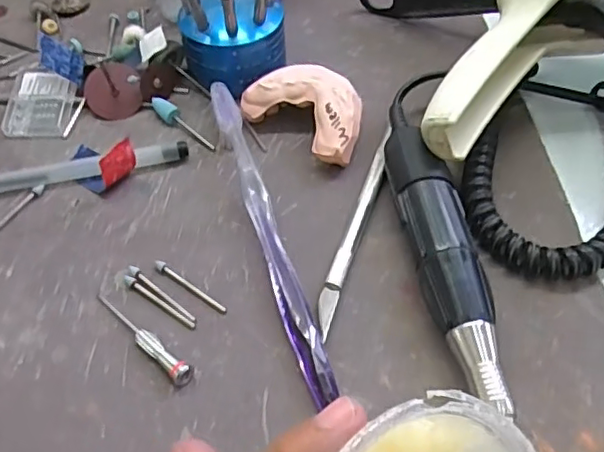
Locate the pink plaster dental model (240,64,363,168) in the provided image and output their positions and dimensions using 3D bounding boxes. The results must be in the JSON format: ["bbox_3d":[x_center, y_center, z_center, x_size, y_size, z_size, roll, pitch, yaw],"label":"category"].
[{"bbox_3d":[0.005,-0.060,0.315,0.065,0.027,0.042,34,61,24],"label":"pink plaster dental model"}]

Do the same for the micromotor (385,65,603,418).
[{"bbox_3d":[0.109,-0.012,0.276,0.130,0.026,0.175,-8,53,-5],"label":"micromotor"}]

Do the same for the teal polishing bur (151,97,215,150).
[{"bbox_3d":[-0.065,-0.056,0.327,0.048,0.006,0.009,39,62,12],"label":"teal polishing bur"}]

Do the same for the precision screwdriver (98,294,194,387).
[{"bbox_3d":[-0.067,0.045,0.249,0.059,0.007,0.008,37,62,26],"label":"precision screwdriver"}]

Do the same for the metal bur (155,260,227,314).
[{"bbox_3d":[-0.050,0.026,0.264,0.041,0.004,0.005,31,59,22],"label":"metal bur"}]

